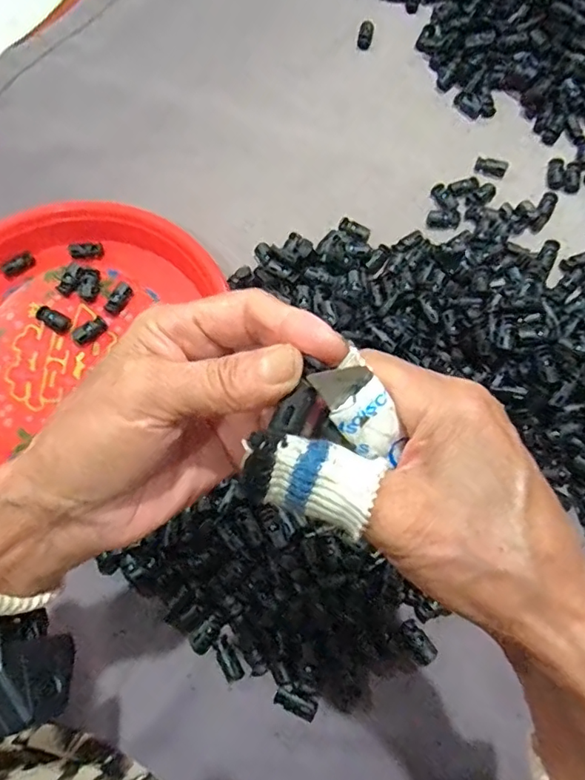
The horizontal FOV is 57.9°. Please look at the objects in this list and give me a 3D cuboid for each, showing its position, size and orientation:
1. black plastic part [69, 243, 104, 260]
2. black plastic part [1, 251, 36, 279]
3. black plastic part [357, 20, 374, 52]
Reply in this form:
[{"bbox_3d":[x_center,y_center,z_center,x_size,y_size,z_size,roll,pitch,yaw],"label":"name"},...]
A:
[{"bbox_3d":[-0.174,-0.117,0.446,0.027,0.009,0.010,-5,70,-18],"label":"black plastic part"},{"bbox_3d":[-0.229,-0.104,0.444,0.027,0.011,0.010,-36,74,-10],"label":"black plastic part"},{"bbox_3d":[0.074,-0.356,0.532,0.014,0.006,0.033,14,72,6],"label":"black plastic part"}]

